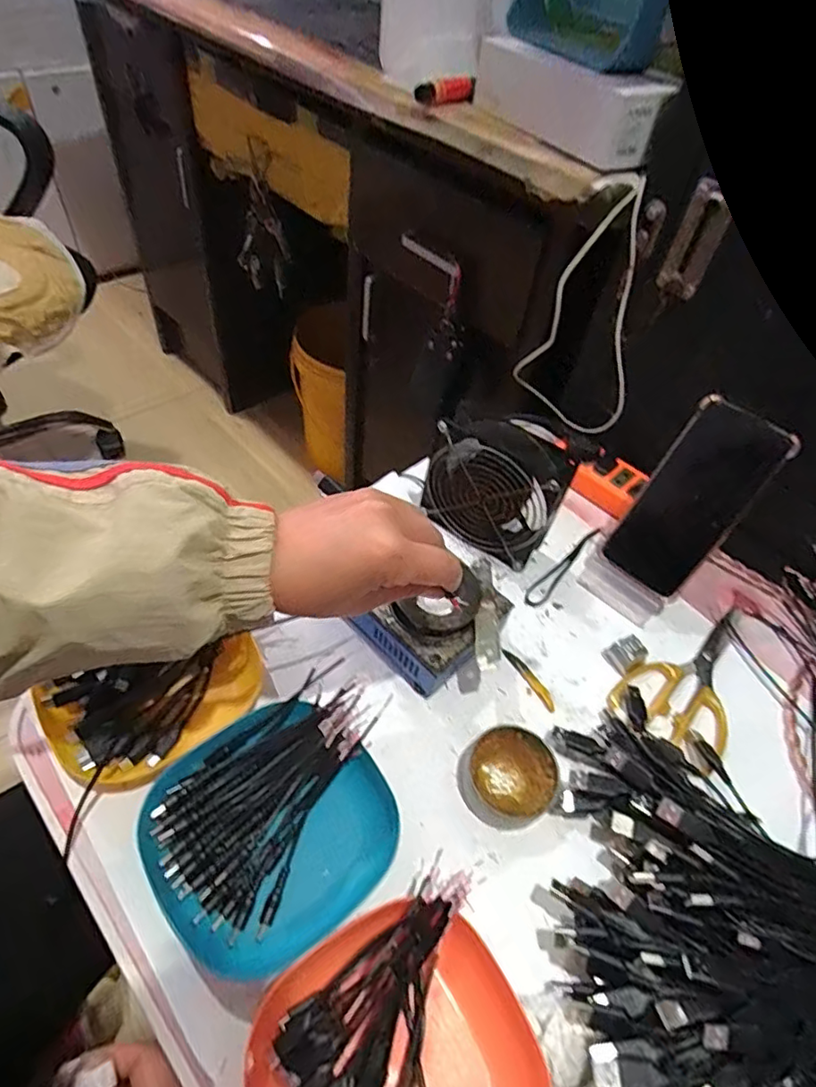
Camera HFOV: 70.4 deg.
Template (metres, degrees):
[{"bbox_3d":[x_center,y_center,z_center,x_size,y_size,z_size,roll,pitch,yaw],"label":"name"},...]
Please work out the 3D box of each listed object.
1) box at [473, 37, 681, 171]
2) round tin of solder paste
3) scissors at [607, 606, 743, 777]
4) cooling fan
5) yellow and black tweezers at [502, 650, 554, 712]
[{"bbox_3d":[0.131,-0.396,0.512,0.065,0.055,0.193,-21,57,-22],"label":"box"},{"bbox_3d":[0.069,0.165,0.409,0.065,0.024,0.061,3,49,-3],"label":"round tin of solder paste"},{"bbox_3d":[0.248,0.106,0.492,0.087,0.008,0.168,36,55,23],"label":"scissors"},{"bbox_3d":[0.081,-0.050,0.529,0.119,0.120,0.058,30,53,19],"label":"cooling fan"},{"bbox_3d":[0.100,0.110,0.472,0.012,0.004,0.060,-26,57,-26],"label":"yellow and black tweezers"}]

